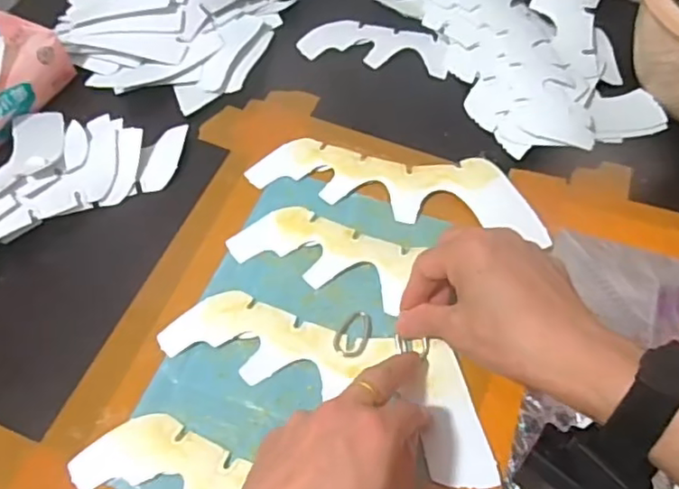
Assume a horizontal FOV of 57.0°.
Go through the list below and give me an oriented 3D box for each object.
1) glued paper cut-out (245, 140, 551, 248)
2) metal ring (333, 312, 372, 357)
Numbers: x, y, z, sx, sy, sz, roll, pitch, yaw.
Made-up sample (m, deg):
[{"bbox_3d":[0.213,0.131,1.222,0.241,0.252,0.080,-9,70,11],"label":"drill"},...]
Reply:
[{"bbox_3d":[0.043,-0.049,0.476,0.217,0.008,0.063,11,57,11],"label":"glued paper cut-out"},{"bbox_3d":[0.009,0.058,0.408,0.022,0.004,0.033,20,60,13],"label":"metal ring"}]

